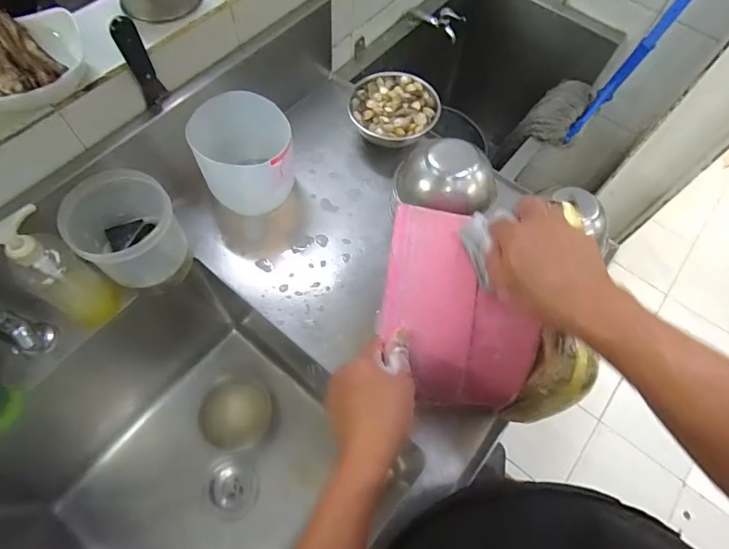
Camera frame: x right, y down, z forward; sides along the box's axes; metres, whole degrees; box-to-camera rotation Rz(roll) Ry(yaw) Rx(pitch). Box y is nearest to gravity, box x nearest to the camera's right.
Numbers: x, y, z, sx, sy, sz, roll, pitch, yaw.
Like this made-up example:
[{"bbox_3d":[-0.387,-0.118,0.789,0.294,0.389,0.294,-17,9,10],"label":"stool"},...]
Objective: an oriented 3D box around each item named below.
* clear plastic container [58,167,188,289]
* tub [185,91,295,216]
[{"bbox_3d":[-0.359,-0.069,0.663,0.151,0.137,0.134,34,67,13],"label":"clear plastic container"},{"bbox_3d":[-0.201,-0.202,0.753,0.152,0.148,0.144,1,64,-2],"label":"tub"}]

